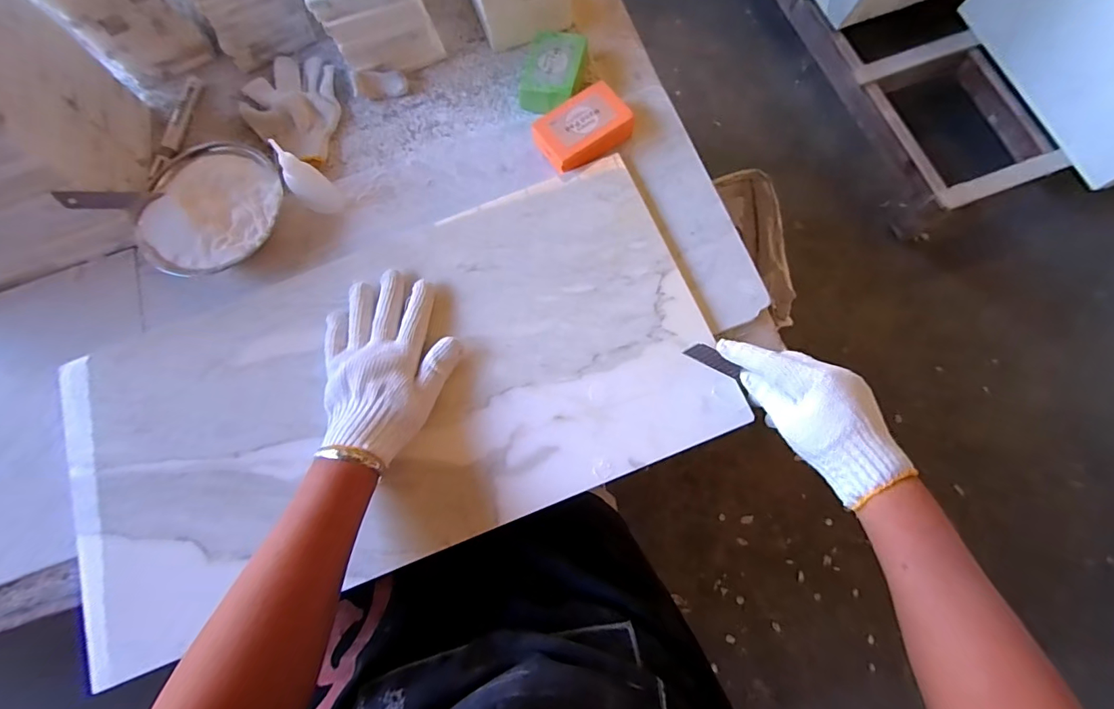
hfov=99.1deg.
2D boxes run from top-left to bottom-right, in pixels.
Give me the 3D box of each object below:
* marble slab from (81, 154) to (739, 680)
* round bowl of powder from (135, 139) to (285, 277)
[{"bbox_3d":[-0.161,0.036,0.456,0.605,0.028,0.304,-22,75,-5],"label":"marble slab"},{"bbox_3d":[-0.355,-0.150,0.492,0.139,0.049,0.146,0,75,1],"label":"round bowl of powder"}]

